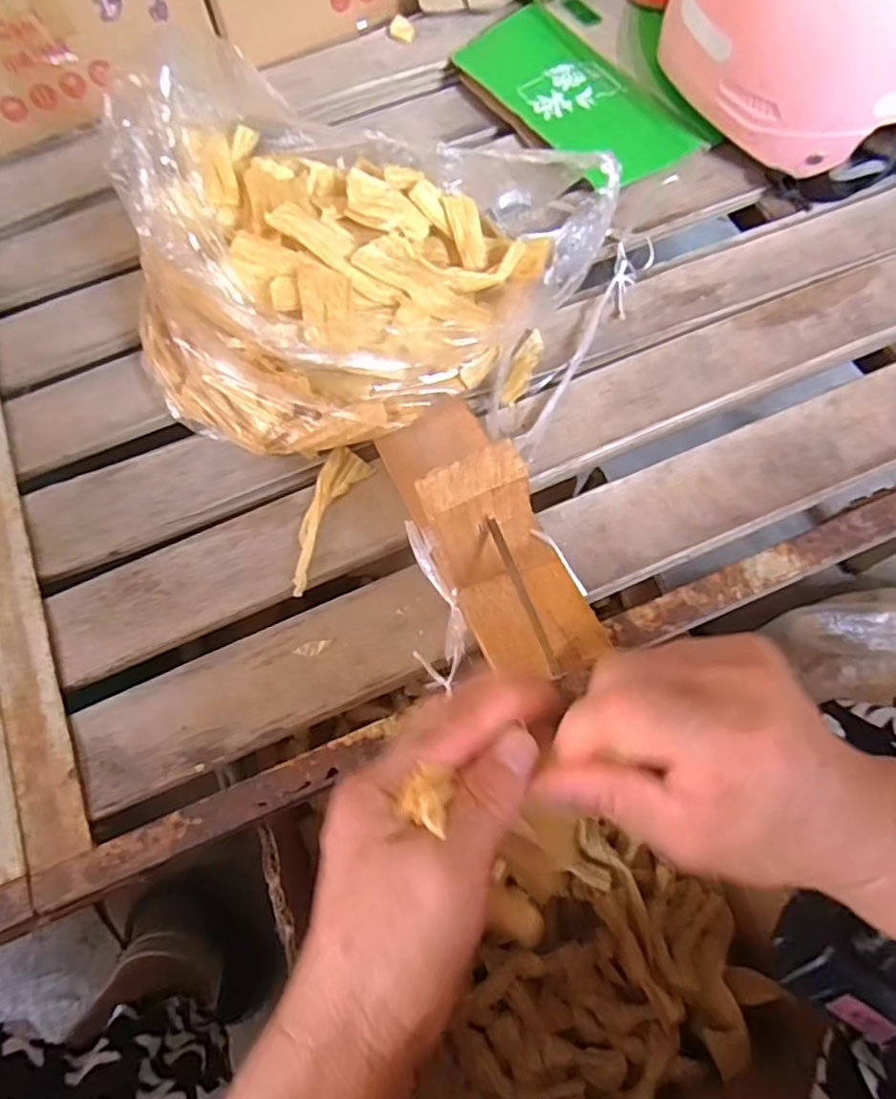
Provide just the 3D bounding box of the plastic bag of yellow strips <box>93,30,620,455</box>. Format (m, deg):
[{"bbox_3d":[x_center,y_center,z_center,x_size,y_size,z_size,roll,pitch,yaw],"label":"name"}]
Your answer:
[{"bbox_3d":[-0.058,-0.155,0.343,0.236,0.168,0.187,26,72,12],"label":"plastic bag of yellow strips"}]

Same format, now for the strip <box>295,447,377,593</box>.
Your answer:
[{"bbox_3d":[-0.075,-0.018,0.379,0.026,0.011,0.091,23,72,11],"label":"strip"}]

